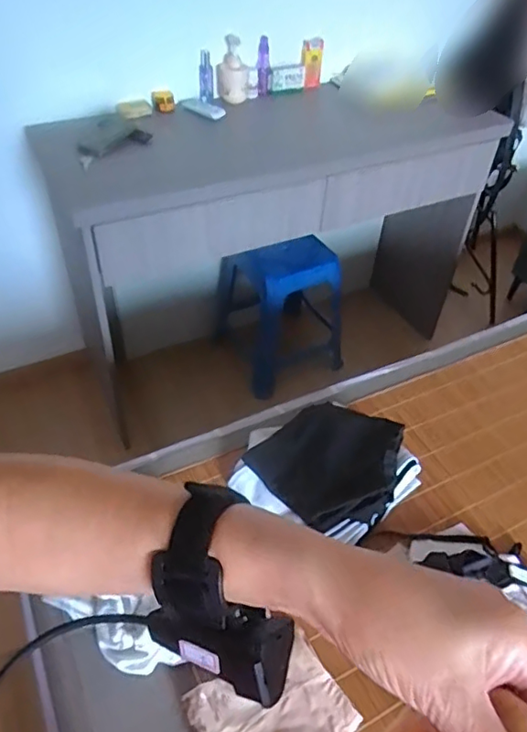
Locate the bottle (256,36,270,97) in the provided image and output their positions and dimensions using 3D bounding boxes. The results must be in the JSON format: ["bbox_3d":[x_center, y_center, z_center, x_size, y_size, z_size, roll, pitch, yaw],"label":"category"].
[{"bbox_3d":[0.000,-0.821,1.551,0.035,0.140,0.027,2,45,-1],"label":"bottle"}]

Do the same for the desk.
[{"bbox_3d":[0.038,-0.341,1.696,1.118,0.757,0.432,-17,48,-20],"label":"desk"}]

